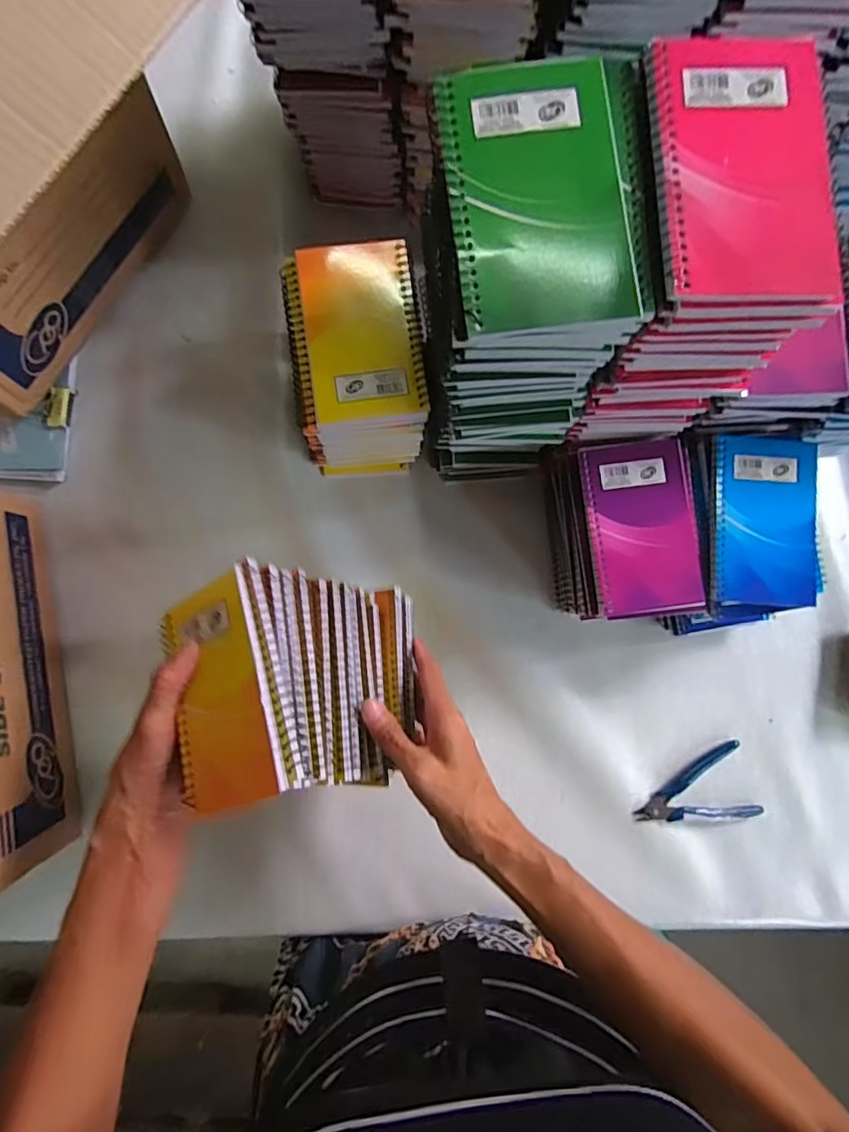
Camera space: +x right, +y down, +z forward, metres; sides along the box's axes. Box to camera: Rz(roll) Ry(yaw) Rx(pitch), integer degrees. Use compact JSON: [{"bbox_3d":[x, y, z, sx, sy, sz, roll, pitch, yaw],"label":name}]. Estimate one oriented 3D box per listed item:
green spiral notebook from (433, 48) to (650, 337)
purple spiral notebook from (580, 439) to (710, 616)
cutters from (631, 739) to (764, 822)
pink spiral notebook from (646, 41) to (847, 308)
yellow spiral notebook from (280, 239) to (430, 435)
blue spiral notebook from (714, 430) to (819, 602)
[{"bbox_3d":[0.053,-0.173,0.246,0.084,0.007,0.127,-8,86,-4],"label":"green spiral notebook"},{"bbox_3d":[0.170,-0.030,0.407,0.083,0.007,0.134,-7,85,-4],"label":"purple spiral notebook"},{"bbox_3d":[0.253,0.214,0.493,0.114,0.011,0.065,-15,86,-5],"label":"cutters"},{"bbox_3d":[0.153,-0.188,0.252,0.083,0.012,0.137,-2,85,-4],"label":"pink spiral notebook"},{"bbox_3d":[-0.051,-0.166,0.385,0.095,0.015,0.136,-7,85,-4],"label":"yellow spiral notebook"},{"bbox_3d":[0.268,-0.039,0.411,0.078,0.009,0.137,4,85,-3],"label":"blue spiral notebook"}]

